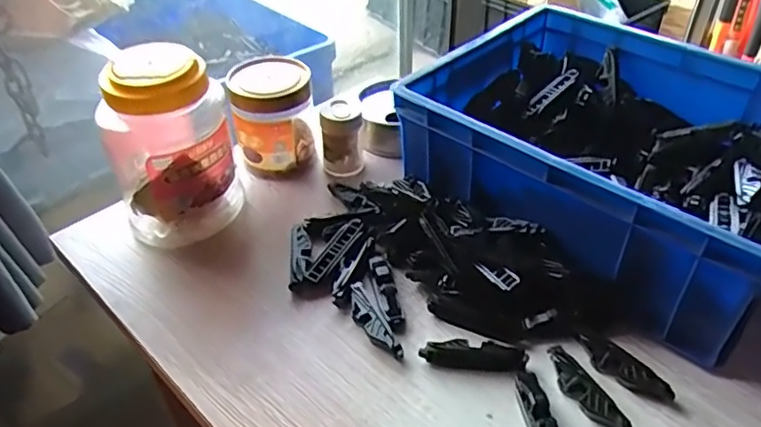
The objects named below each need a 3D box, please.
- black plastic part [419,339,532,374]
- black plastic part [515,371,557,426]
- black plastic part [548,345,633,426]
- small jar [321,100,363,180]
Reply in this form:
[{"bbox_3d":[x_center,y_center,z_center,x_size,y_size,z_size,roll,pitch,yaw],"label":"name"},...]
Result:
[{"bbox_3d":[0.073,0.110,0.467,0.080,0.012,0.021,4,41,6],"label":"black plastic part"},{"bbox_3d":[0.112,0.143,0.425,0.018,0.011,0.075,-5,41,-4],"label":"black plastic part"},{"bbox_3d":[0.149,0.132,0.436,0.021,0.015,0.080,-20,44,-20],"label":"black plastic part"},{"bbox_3d":[-0.041,-0.082,0.656,0.043,0.078,0.047,0,41,2],"label":"small jar"}]

